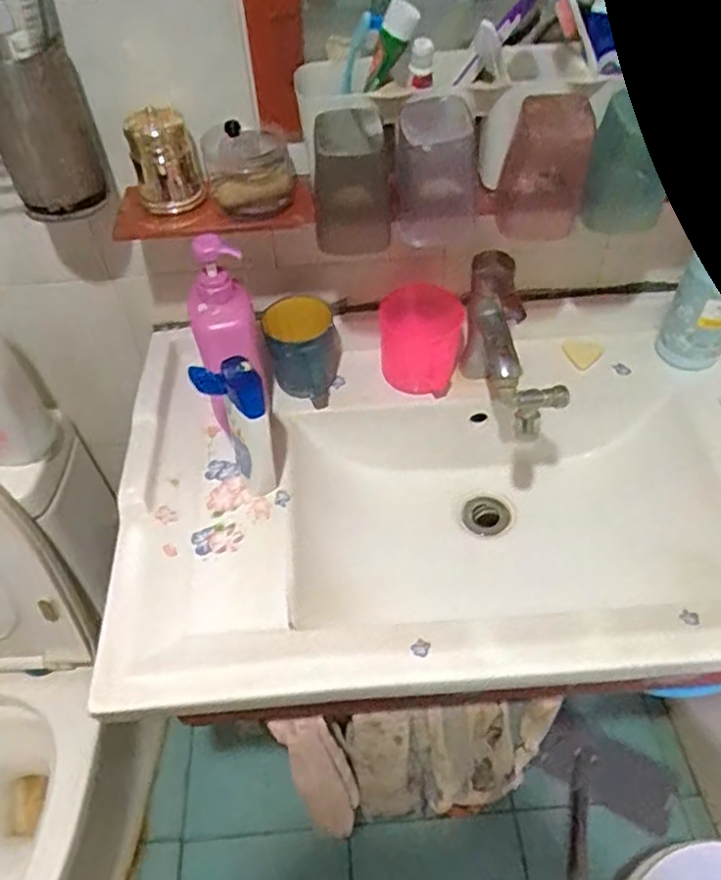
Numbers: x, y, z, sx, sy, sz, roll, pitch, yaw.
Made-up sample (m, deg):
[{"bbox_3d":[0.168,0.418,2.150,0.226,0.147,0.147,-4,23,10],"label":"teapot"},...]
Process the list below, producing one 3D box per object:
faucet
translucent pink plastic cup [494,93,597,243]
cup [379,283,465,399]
[{"bbox_3d":[0.160,-0.085,0.710,0.048,0.130,0.201,-9,62,-5],"label":"faucet"},{"bbox_3d":[0.166,-0.236,0.592,0.068,0.121,0.060,-7,49,-3],"label":"translucent pink plastic cup"},{"bbox_3d":[0.072,-0.120,0.795,0.095,0.099,0.089,-2,49,2],"label":"cup"}]

